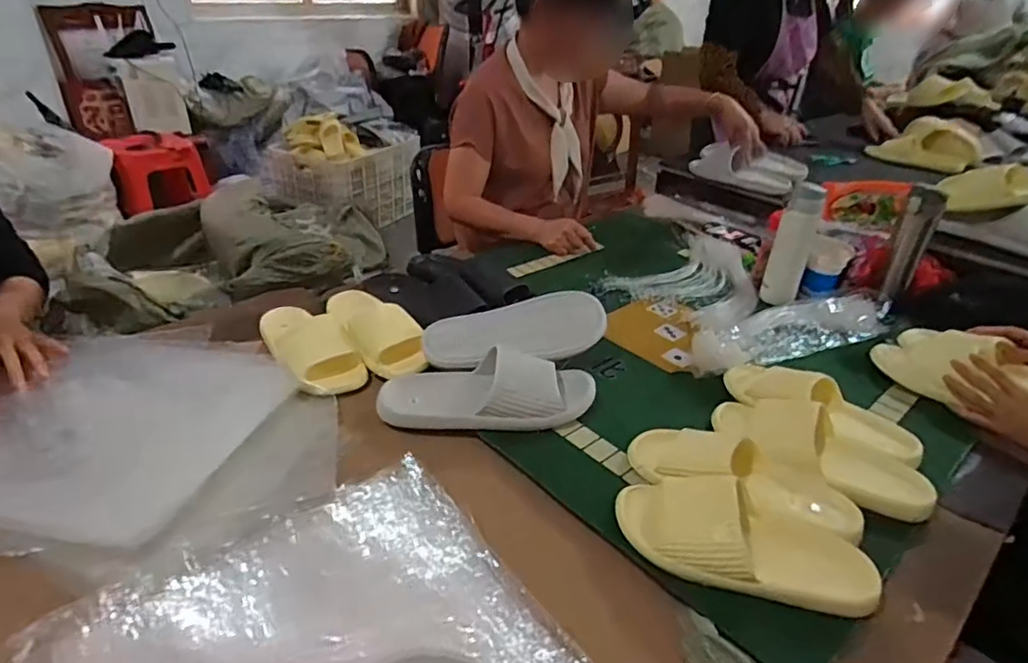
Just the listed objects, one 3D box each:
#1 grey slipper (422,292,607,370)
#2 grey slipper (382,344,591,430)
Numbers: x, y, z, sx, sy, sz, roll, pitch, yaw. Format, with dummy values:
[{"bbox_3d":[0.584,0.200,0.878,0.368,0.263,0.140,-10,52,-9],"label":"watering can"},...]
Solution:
[{"bbox_3d":[0.001,-0.003,0.904,0.282,0.069,0.097,-8,34,-18],"label":"grey slipper"},{"bbox_3d":[-0.031,0.077,0.791,0.294,0.064,0.114,-5,33,-12],"label":"grey slipper"}]

